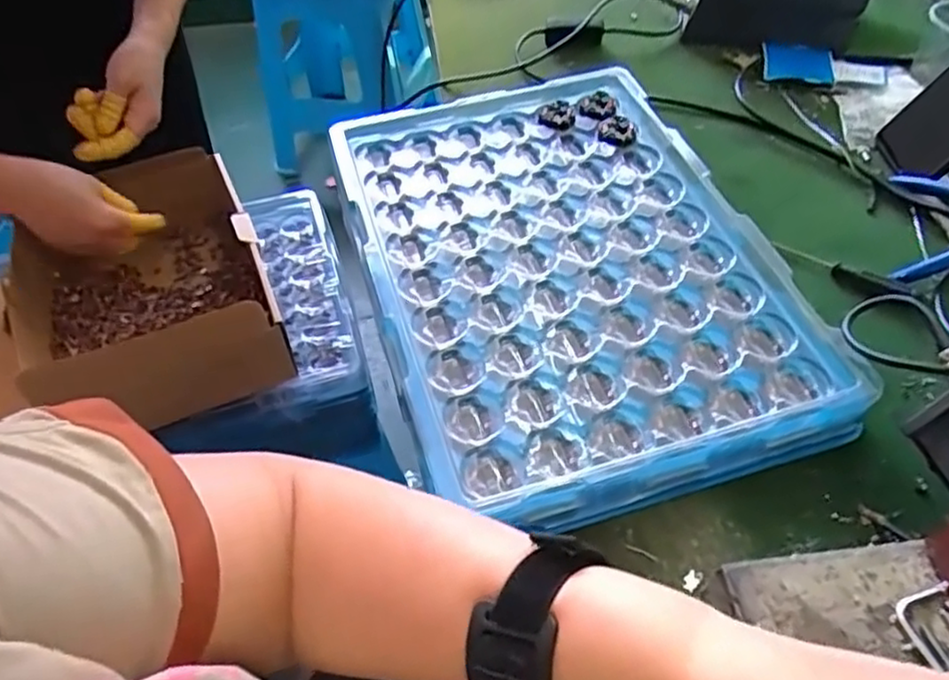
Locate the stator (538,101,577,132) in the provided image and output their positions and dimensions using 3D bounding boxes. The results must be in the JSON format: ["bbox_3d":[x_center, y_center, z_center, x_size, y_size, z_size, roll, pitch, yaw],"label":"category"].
[{"bbox_3d":[0.073,-0.197,0.607,0.032,0.013,0.031,7,52,7],"label":"stator"}]

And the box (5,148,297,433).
[{"bbox_3d":[-0.310,-0.054,0.645,0.204,0.112,0.278,-20,53,-14],"label":"box"}]

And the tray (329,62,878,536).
[{"bbox_3d":[0.064,-0.066,0.500,0.279,0.033,0.383,-16,53,-11],"label":"tray"}]

